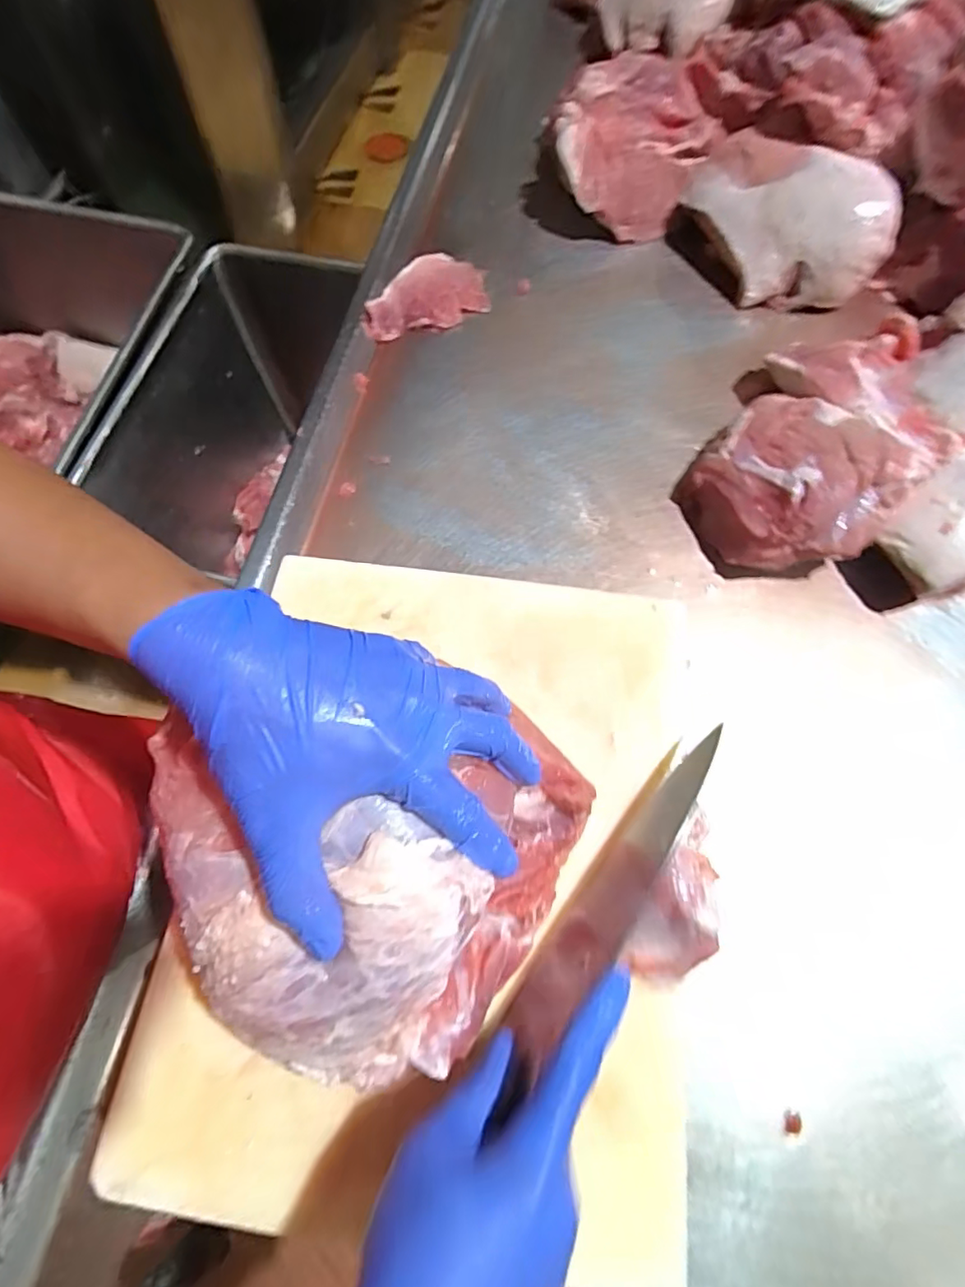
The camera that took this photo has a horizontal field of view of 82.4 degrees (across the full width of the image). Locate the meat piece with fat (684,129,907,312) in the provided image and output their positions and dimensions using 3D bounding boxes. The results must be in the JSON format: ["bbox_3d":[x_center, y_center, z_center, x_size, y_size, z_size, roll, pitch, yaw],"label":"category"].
[{"bbox_3d":[0.360,-0.518,0.678,0.145,0.103,0.247,-35,72,-11],"label":"meat piece with fat"}]

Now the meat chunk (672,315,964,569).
[{"bbox_3d":[0.355,-0.218,0.565,0.187,0.091,0.345,36,74,14],"label":"meat chunk"}]

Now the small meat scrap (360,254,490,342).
[{"bbox_3d":[-0.063,-0.424,0.682,0.094,0.038,0.170,37,74,14],"label":"small meat scrap"}]

